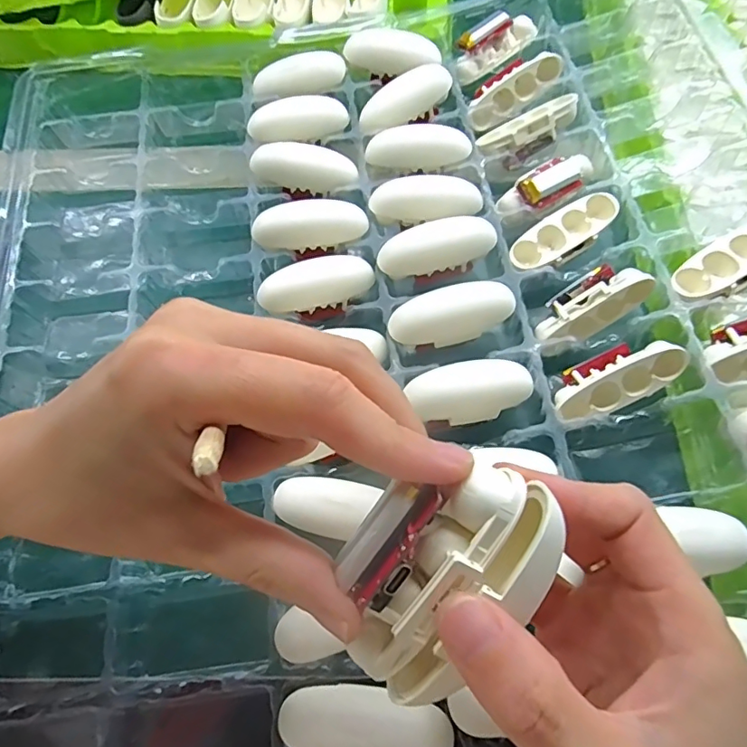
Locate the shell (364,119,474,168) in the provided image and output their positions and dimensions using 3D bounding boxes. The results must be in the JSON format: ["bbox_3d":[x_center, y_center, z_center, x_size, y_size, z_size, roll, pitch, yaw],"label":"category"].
[{"bbox_3d":[0.027,-0.144,0.330,0.064,0.020,0.019,5,65,20],"label":"shell"}]

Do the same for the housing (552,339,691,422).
[{"bbox_3d":[0.120,0.002,0.258,0.064,0.016,0.028,-23,67,8],"label":"housing"}]

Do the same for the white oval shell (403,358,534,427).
[{"bbox_3d":[0.049,0.008,0.261,0.062,0.015,0.026,-10,66,-4],"label":"white oval shell"}]

